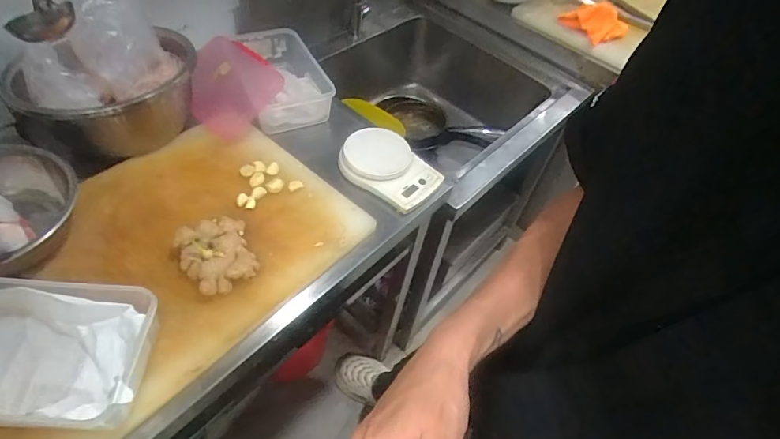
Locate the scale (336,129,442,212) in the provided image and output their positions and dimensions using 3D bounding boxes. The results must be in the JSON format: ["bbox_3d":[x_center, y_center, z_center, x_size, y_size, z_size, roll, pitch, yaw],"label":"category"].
[{"bbox_3d":[0.001,-0.100,0.852,0.181,0.043,0.133,30,55,18],"label":"scale"}]

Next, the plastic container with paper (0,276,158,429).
[{"bbox_3d":[-0.425,0.160,0.538,0.276,0.078,0.159,2,51,-3],"label":"plastic container with paper"}]

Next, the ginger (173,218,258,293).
[{"bbox_3d":[-0.253,0.050,0.667,0.097,0.032,0.115,-20,56,-20],"label":"ginger"}]

